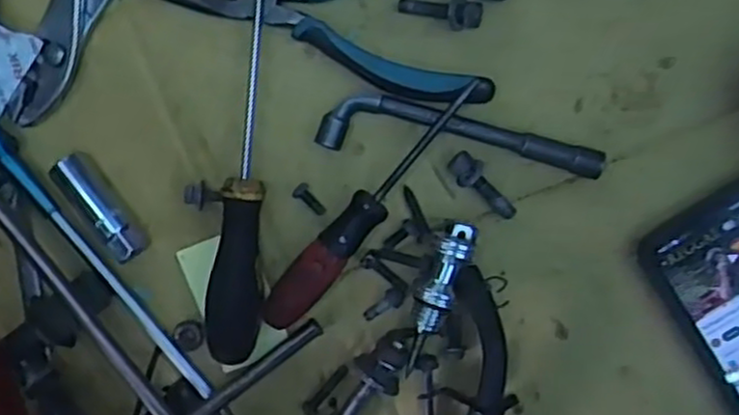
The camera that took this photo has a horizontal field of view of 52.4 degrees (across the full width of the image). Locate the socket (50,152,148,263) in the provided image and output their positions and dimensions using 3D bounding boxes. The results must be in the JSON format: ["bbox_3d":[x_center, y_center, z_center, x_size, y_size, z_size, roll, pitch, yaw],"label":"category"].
[{"bbox_3d":[-0.147,0.000,0.409,0.018,0.024,0.063,-35,92,6],"label":"socket"}]

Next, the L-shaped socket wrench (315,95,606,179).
[{"bbox_3d":[0.048,-0.038,0.392,0.147,0.011,0.029,7,95,3],"label":"L-shaped socket wrench"}]

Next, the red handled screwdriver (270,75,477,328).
[{"bbox_3d":[0.000,0.000,0.394,0.022,0.022,0.161,40,96,0],"label":"red handled screwdriver"}]

